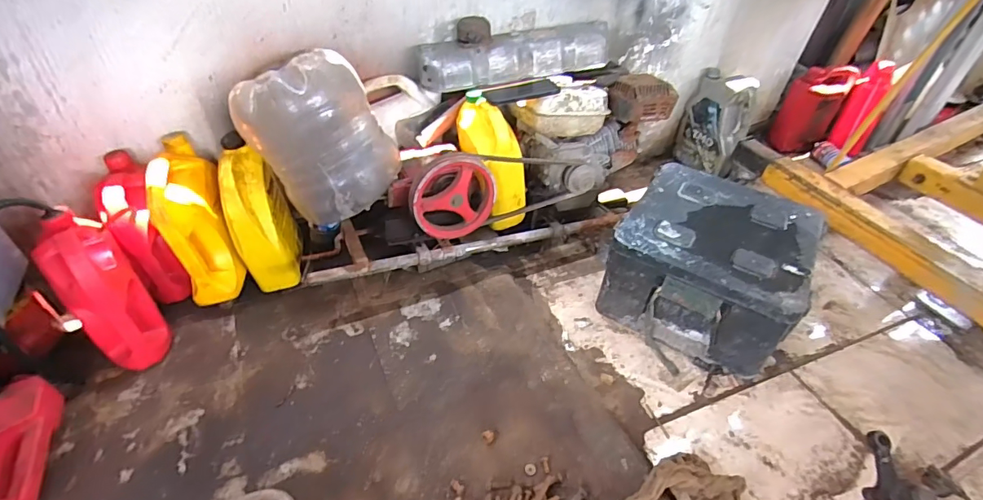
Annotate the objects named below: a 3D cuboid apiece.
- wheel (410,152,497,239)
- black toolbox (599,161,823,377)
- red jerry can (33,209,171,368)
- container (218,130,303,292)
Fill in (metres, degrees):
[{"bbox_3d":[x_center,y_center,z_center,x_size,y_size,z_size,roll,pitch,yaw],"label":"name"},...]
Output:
[{"bbox_3d":[-0.085,-0.113,1.042,0.192,0.181,0.041,-17,45,-21],"label":"wheel"},{"bbox_3d":[0.496,0.031,1.099,0.361,0.233,0.386,25,46,23],"label":"black toolbox"},{"bbox_3d":[-0.732,0.089,0.907,0.116,0.296,0.162,-31,51,-32],"label":"red jerry can"},{"bbox_3d":[-0.521,-0.069,1.088,0.108,0.319,0.172,-6,42,-10],"label":"container"}]

